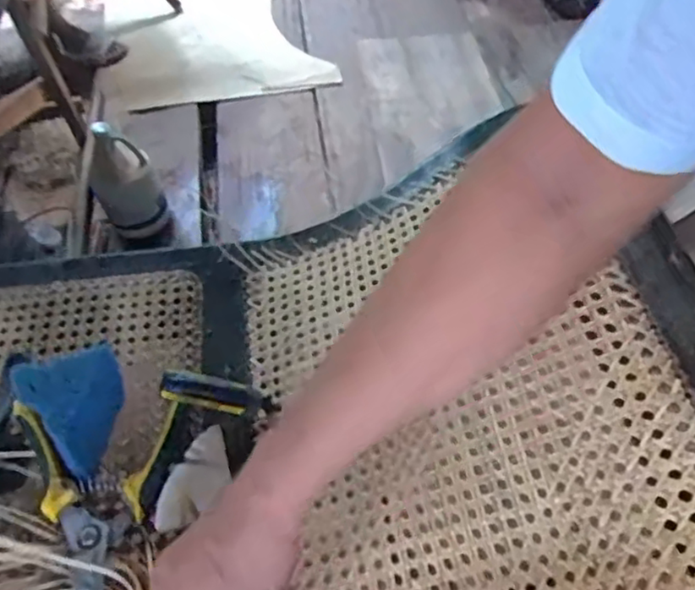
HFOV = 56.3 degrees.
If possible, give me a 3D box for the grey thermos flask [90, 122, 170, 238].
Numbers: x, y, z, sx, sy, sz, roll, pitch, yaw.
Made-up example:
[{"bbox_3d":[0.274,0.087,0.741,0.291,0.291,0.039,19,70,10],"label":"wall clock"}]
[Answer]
[{"bbox_3d":[-0.526,-0.263,1.557,0.128,0.272,0.119,-3,53,4],"label":"grey thermos flask"}]

